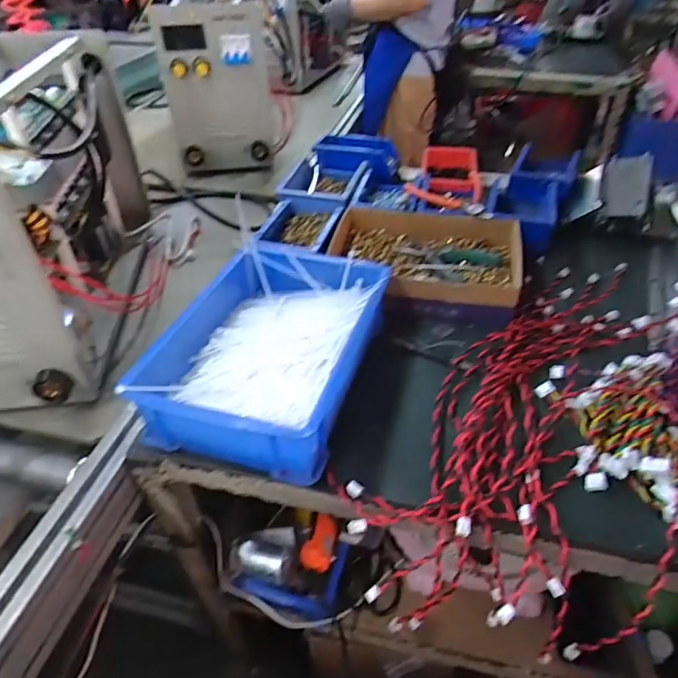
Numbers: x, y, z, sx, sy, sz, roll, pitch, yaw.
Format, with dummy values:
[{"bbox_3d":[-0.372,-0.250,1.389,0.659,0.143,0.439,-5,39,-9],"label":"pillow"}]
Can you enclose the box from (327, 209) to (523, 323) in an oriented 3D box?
[{"bbox_3d":[0.120,-0.111,0.721,0.259,0.056,0.190,6,40,8],"label":"box"}]

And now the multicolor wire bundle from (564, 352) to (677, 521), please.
[{"bbox_3d":[0.305,0.093,0.508,0.149,0.037,0.180,-10,41,-11],"label":"multicolor wire bundle"}]

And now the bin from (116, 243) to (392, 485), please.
[{"bbox_3d":[-0.076,0.007,0.590,0.207,0.076,0.291,12,41,14],"label":"bin"}]

